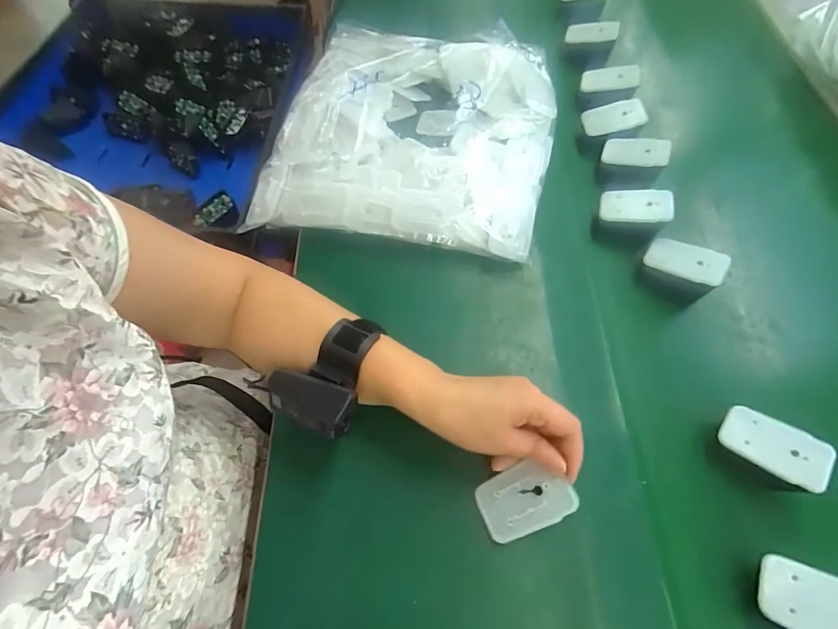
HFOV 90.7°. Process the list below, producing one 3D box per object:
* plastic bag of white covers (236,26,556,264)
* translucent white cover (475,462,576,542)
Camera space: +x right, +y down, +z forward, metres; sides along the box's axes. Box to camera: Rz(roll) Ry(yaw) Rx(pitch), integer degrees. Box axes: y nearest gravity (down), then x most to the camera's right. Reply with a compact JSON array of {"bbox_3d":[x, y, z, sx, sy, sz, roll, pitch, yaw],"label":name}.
[{"bbox_3d":[-0.001,-0.206,0.473,0.297,0.072,0.302,12,62,4],"label":"plastic bag of white covers"},{"bbox_3d":[0.078,0.137,0.308,0.069,0.004,0.043,-33,61,13],"label":"translucent white cover"}]

